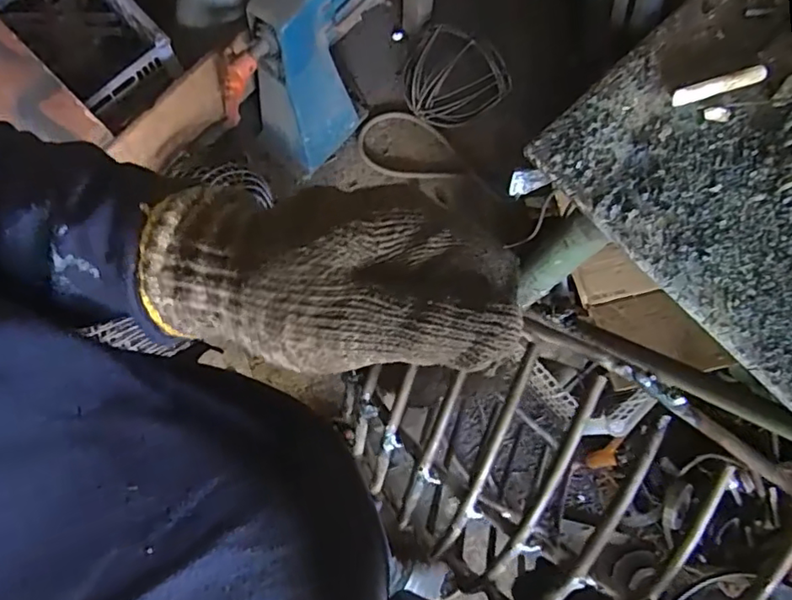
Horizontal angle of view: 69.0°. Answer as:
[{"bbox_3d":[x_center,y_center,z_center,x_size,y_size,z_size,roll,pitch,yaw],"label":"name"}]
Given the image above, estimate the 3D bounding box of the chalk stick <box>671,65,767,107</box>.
[{"bbox_3d":[0.247,-0.164,0.439,0.073,0.008,0.012,-17,77,-4],"label":"chalk stick"}]

